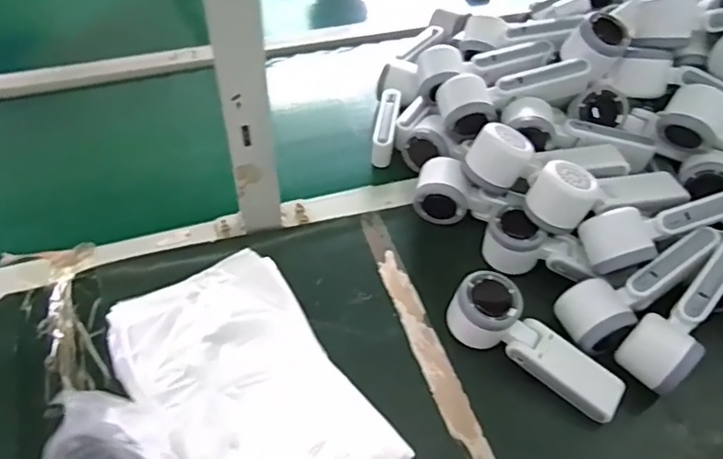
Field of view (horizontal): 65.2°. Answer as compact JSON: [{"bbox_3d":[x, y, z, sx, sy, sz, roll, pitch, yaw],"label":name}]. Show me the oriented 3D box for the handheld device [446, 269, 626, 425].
[{"bbox_3d":[0.160,0.102,0.515,0.167,0.055,0.058,29,54,19],"label":"handheld device"}]

